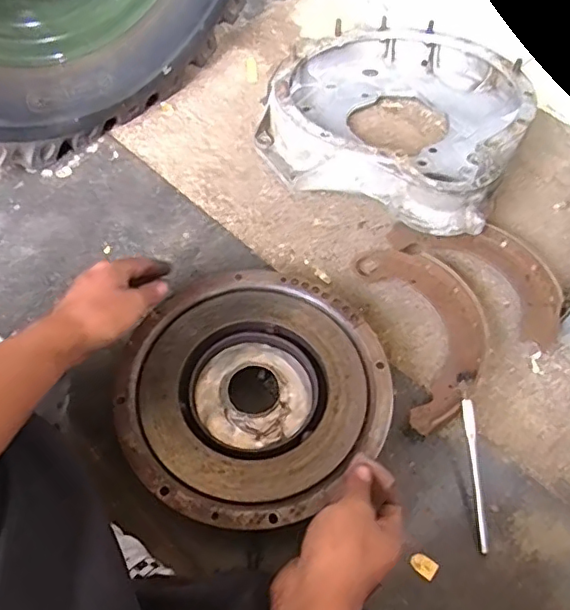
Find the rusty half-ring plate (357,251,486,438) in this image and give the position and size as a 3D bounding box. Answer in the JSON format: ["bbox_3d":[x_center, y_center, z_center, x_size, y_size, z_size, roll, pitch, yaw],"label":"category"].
[{"bbox_3d":[0.166,0.022,0.639,0.110,0.040,0.239,-10,60,-6],"label":"rusty half-ring plate"}]

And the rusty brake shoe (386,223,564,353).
[{"bbox_3d":[0.242,-0.047,0.682,0.228,0.038,0.096,39,66,20],"label":"rusty brake shoe"}]

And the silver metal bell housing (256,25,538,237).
[{"bbox_3d":[0.155,-0.278,0.785,0.336,0.104,0.365,23,62,13],"label":"silver metal bell housing"}]

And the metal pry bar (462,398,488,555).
[{"bbox_3d":[0.187,0.165,0.552,0.012,0.010,0.142,-1,74,-1],"label":"metal pry bar"}]

